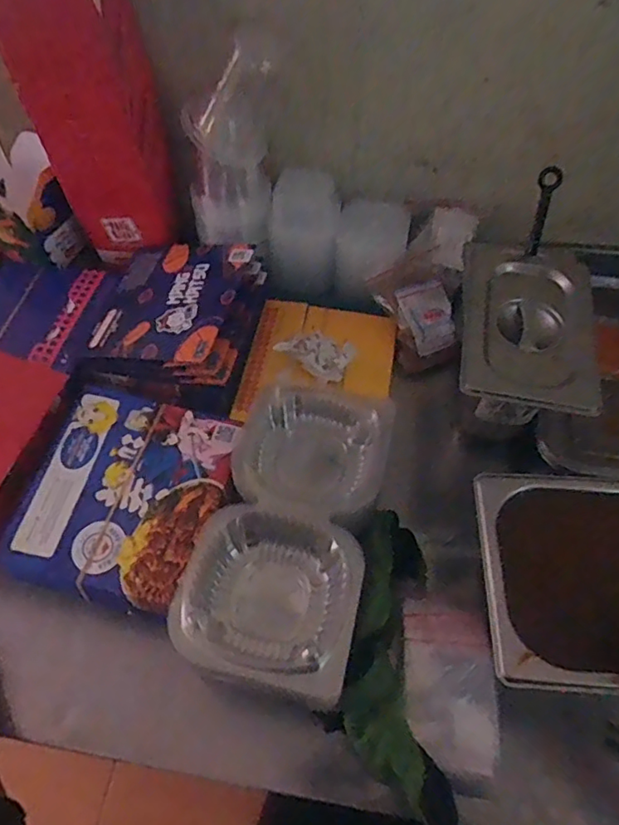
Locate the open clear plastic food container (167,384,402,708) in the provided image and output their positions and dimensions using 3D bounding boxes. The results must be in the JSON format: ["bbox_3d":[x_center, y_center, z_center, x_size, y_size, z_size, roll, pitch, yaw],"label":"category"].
[{"bbox_3d":[-0.011,0.081,0.456,0.128,0.054,0.268,12,58,8],"label":"open clear plastic food container"}]

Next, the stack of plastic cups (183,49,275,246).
[{"bbox_3d":[-0.087,-0.280,0.599,0.092,0.176,0.084,-1,57,0],"label":"stack of plastic cups"}]

